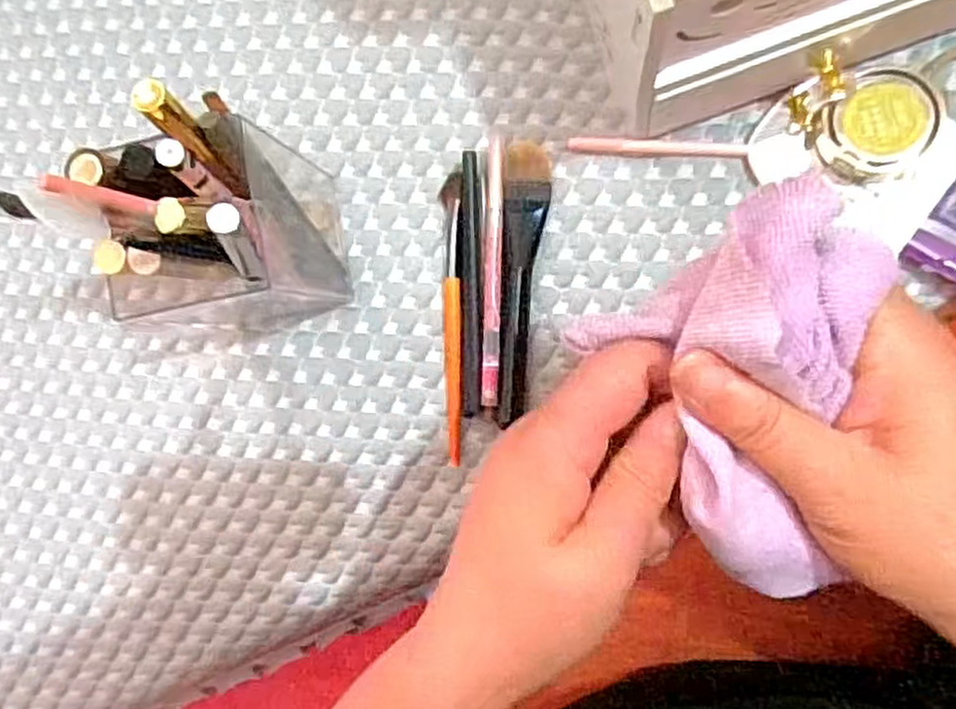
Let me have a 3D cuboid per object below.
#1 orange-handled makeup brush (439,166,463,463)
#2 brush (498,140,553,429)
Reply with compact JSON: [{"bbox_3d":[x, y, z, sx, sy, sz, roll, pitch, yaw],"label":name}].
[{"bbox_3d":[-0.014,-0.019,0.379,0.013,0.010,0.150,1,90,10],"label":"orange-handled makeup brush"},{"bbox_3d":[0.023,-0.037,0.375,0.022,0.013,0.143,3,90,10],"label":"brush"}]

